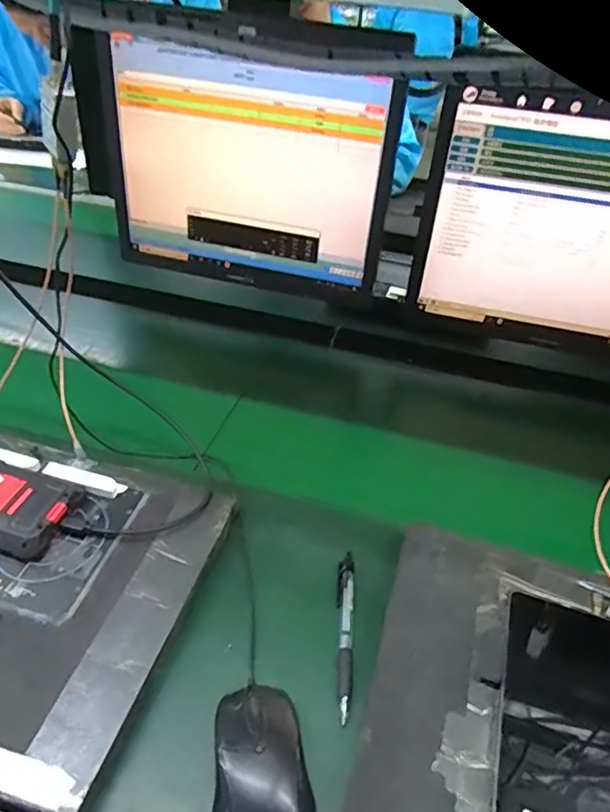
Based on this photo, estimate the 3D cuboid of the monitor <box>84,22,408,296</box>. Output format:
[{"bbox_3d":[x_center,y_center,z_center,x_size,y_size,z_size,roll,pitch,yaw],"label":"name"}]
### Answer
[{"bbox_3d":[-0.078,-0.286,0.735,0.366,0.262,0.057,13,44,9],"label":"monitor"}]

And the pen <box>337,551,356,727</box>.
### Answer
[{"bbox_3d":[0.032,0.178,0.465,0.014,0.008,0.139,6,39,1],"label":"pen"}]

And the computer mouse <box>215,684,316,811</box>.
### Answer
[{"bbox_3d":[-0.028,0.244,0.379,0.060,0.031,0.107,-1,40,-8],"label":"computer mouse"}]

